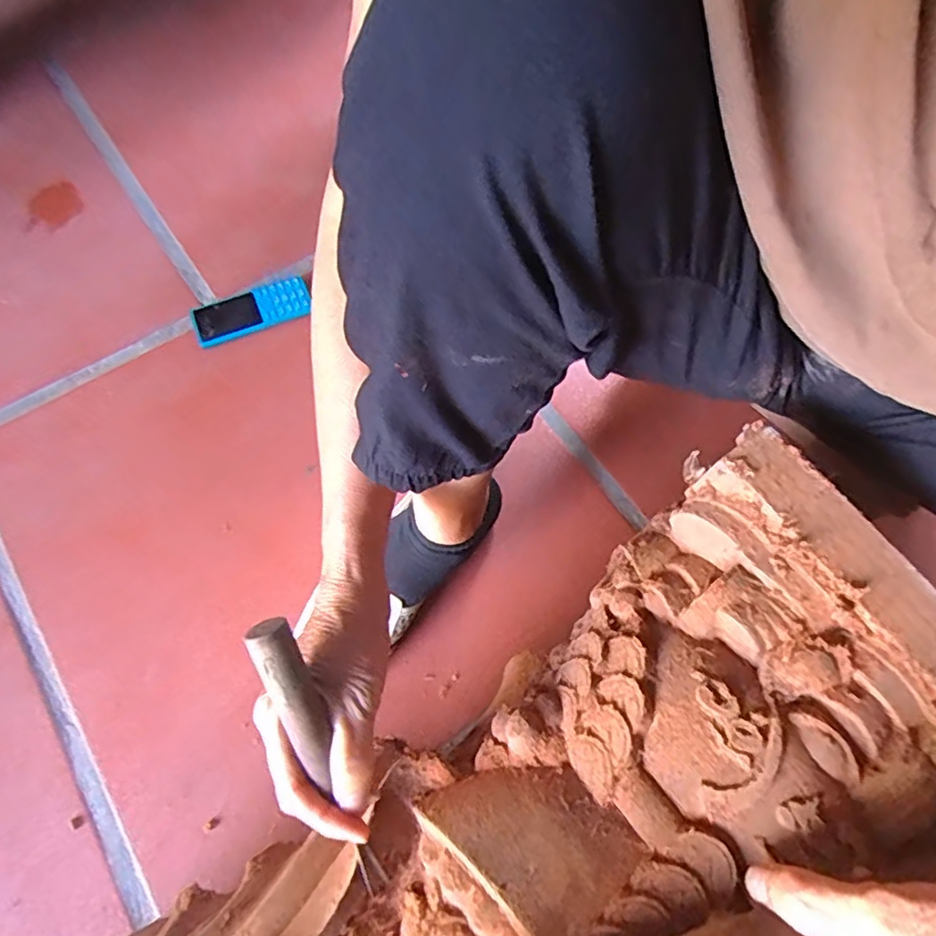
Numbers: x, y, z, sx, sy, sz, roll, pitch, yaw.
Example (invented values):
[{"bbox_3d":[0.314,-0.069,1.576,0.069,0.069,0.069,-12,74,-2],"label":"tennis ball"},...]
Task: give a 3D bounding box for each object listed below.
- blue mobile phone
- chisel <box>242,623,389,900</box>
[{"bbox_3d":[-0.237,-0.175,0.644,0.125,0.016,0.048,-25,71,-12],"label":"blue mobile phone"},{"bbox_3d":[-0.076,0.157,0.310,0.020,0.015,0.170,-20,107,-10],"label":"chisel"}]

